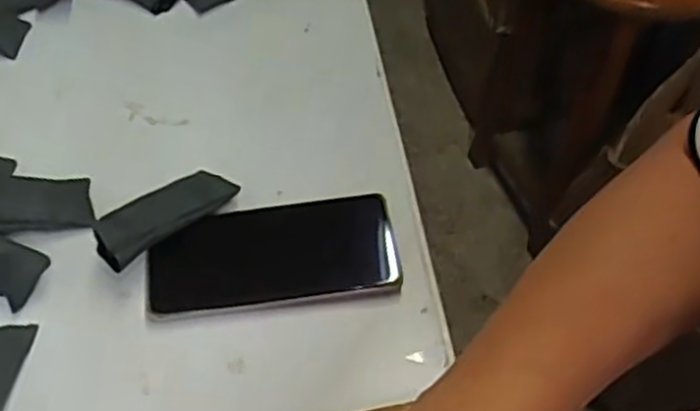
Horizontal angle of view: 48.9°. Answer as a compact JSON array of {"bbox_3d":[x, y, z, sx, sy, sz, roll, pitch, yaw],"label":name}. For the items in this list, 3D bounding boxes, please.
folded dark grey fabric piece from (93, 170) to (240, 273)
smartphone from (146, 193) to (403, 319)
[{"bbox_3d":[-0.120,0.004,0.503,0.038,0.014,0.103,32,43,22],"label":"folded dark grey fabric piece"},{"bbox_3d":[-0.050,0.031,0.502,0.157,0.012,0.077,-8,54,-6],"label":"smartphone"}]

